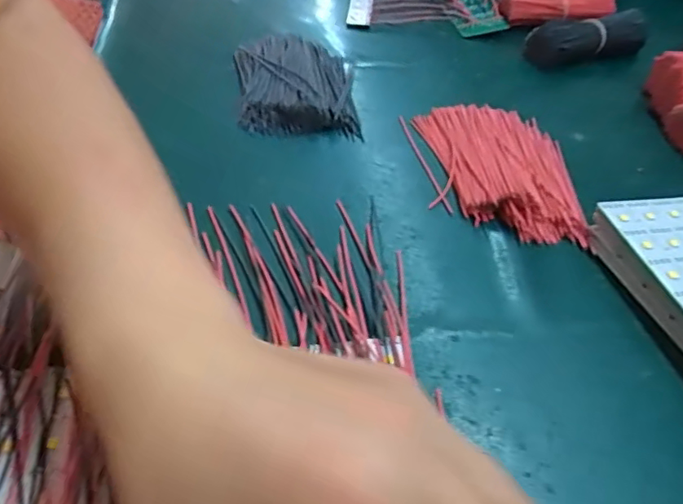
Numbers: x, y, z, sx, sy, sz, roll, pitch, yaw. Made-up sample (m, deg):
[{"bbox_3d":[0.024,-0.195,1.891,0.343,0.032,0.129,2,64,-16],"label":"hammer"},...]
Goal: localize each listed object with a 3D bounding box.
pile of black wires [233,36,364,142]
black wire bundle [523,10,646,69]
[{"bbox_3d":[-0.039,-0.142,0.459,0.094,0.020,0.126,-1,46,-7],"label":"pile of black wires"},{"bbox_3d":[0.236,-0.205,0.533,0.116,0.036,0.041,-11,48,-16],"label":"black wire bundle"}]

